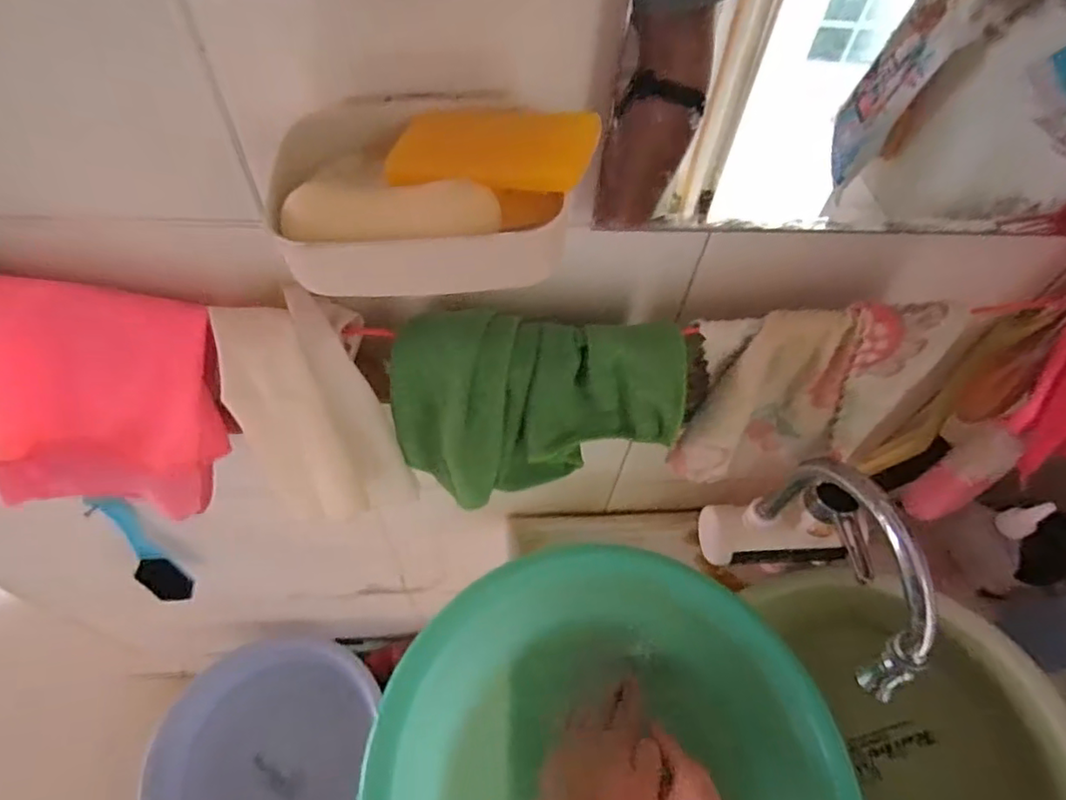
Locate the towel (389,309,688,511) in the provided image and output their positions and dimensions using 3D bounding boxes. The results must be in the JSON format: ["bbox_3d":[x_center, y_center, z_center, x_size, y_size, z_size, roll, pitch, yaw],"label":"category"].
[{"bbox_3d":[0.000,0.010,0.382,0.174,0.136,0.033,3,30,-7],"label":"towel"}]

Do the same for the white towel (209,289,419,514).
[{"bbox_3d":[-0.132,0.011,0.367,0.083,0.128,0.089,-21,59,-16],"label":"white towel"}]

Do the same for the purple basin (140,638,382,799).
[{"bbox_3d":[-0.434,0.550,0.937,0.282,0.125,0.337,23,68,-19],"label":"purple basin"}]

